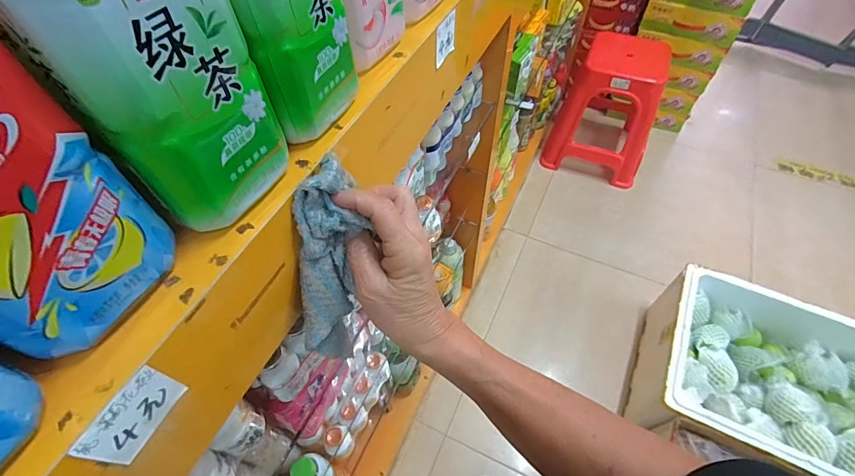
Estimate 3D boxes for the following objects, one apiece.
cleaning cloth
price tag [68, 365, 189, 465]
[{"bbox_3d":[-0.074,0.025,0.325,0.045,0.172,0.043,6,21,5],"label":"cleaning cloth"},{"bbox_3d":[-0.162,0.099,0.226,0.005,0.044,0.047,19,58,14],"label":"price tag"}]

